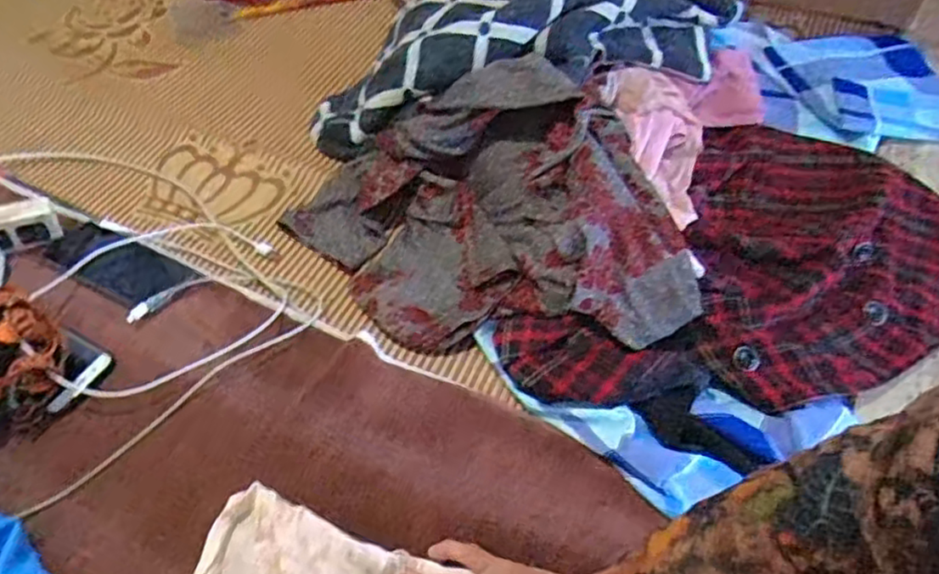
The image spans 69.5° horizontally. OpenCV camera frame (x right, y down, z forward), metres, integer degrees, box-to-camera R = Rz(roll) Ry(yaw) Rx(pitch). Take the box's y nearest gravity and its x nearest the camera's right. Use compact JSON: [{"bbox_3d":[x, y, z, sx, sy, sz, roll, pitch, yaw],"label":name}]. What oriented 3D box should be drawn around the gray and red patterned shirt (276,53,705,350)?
[{"bbox_3d":[0.010,-0.095,0.739,0.433,0.150,0.311,0,49,-3],"label":"gray and red patterned shirt"}]

